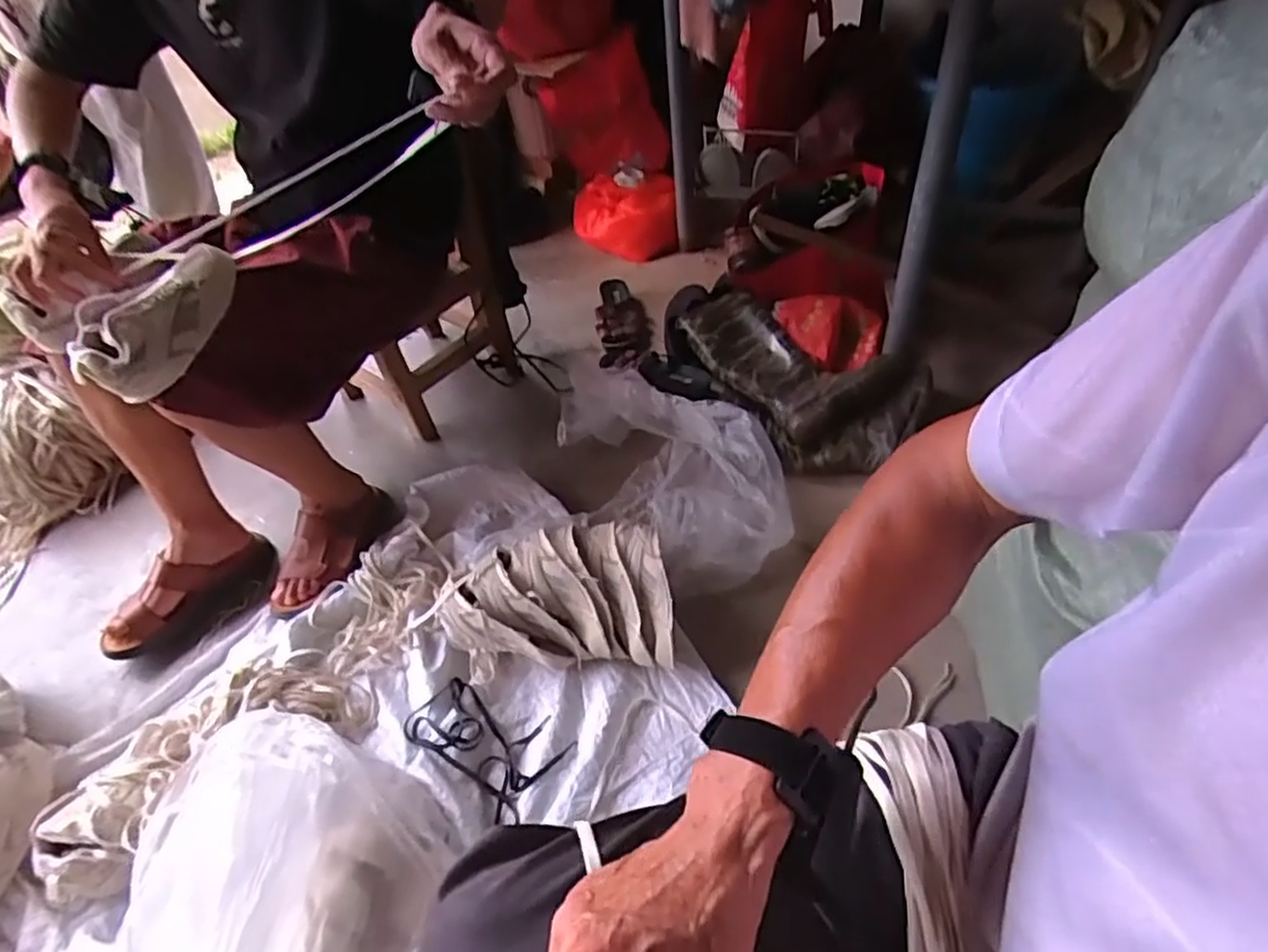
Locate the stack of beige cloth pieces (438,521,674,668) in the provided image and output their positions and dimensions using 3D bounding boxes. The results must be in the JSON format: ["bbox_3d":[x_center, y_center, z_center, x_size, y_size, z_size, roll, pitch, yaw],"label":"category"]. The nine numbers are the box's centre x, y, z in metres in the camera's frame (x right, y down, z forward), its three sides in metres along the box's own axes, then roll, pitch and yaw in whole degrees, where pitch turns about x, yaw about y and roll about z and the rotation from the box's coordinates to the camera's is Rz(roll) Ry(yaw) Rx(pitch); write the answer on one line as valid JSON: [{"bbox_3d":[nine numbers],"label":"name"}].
[{"bbox_3d":[-0.106,0.166,1.032,0.319,0.122,0.183,-2,48,7],"label":"stack of beige cloth pieces"}]

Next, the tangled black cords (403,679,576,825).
[{"bbox_3d":[-0.198,0.352,0.961,0.206,0.028,0.131,28,56,28],"label":"tangled black cords"}]

